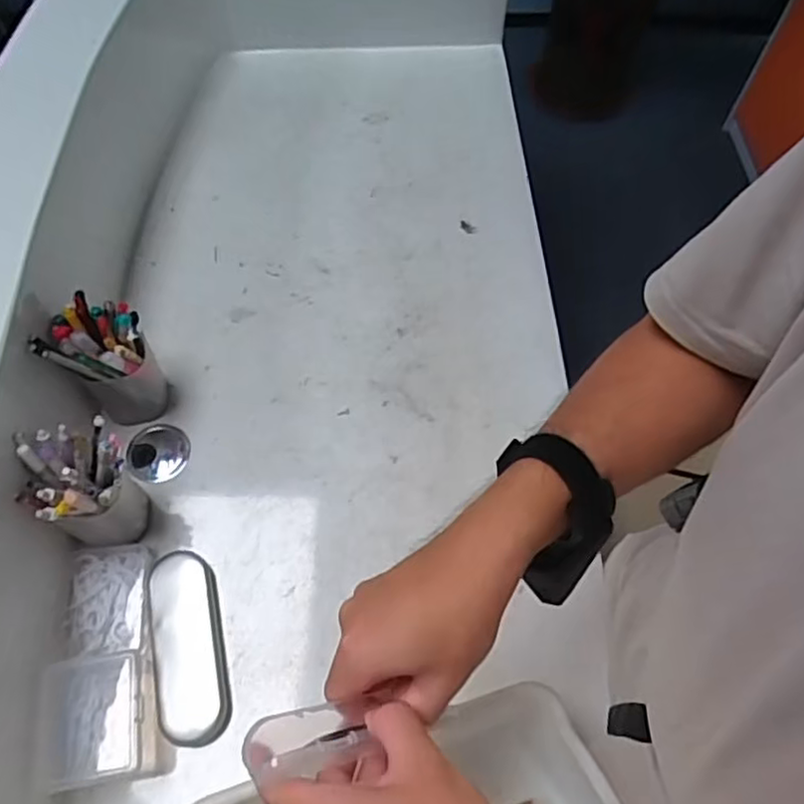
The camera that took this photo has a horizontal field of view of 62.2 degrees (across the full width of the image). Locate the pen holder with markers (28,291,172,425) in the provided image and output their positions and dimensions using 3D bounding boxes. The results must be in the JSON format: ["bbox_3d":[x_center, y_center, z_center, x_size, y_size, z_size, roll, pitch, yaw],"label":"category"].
[{"bbox_3d":[-0.299,-0.041,0.689,0.077,0.159,0.078,-2,59,-6],"label":"pen holder with markers"}]

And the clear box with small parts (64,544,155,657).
[{"bbox_3d":[-0.282,0.188,0.639,0.074,0.022,0.100,-4,62,-4],"label":"clear box with small parts"}]

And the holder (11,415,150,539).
[{"bbox_3d":[-0.289,0.086,0.626,0.076,0.151,0.078,-2,59,-6],"label":"holder"}]

